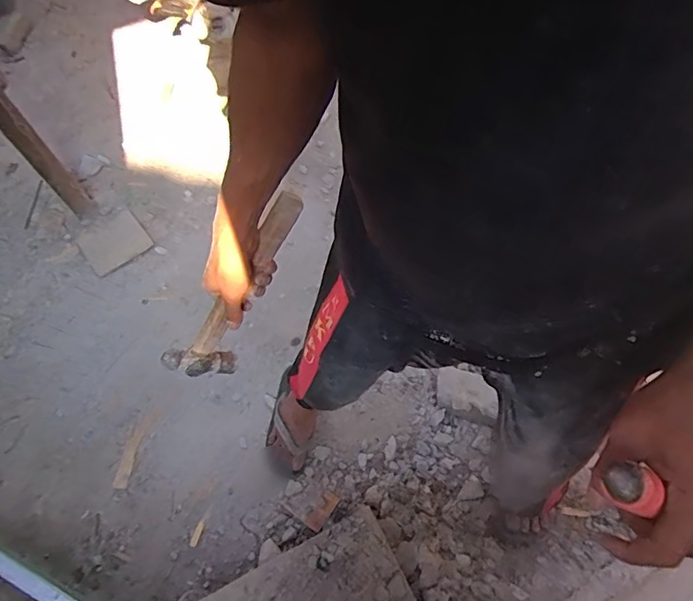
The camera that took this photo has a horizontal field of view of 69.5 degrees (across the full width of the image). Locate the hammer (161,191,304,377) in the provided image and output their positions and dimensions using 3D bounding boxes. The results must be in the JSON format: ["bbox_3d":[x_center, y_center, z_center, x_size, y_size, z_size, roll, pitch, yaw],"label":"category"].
[{"bbox_3d":[-0.130,-0.010,0.638,0.044,0.091,0.285,45,113,21],"label":"hammer"}]

